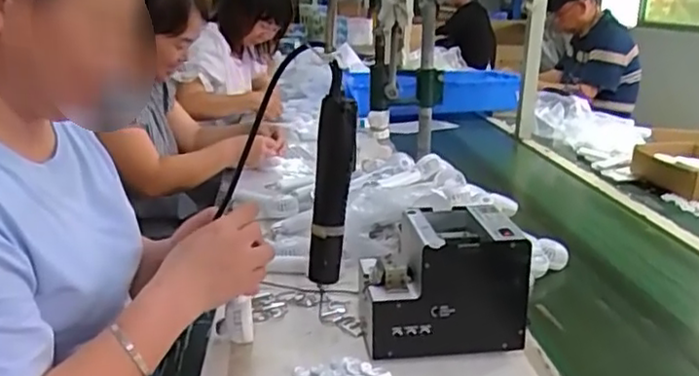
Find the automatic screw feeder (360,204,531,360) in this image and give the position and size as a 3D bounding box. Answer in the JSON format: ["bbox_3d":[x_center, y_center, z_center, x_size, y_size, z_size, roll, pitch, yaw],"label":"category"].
[{"bbox_3d":[0.110,0.115,0.809,0.178,0.155,0.129,1,16,-5],"label":"automatic screw feeder"}]

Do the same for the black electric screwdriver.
[{"bbox_3d":[-0.015,-0.009,0.690,0.040,0.219,0.037,7,17,16],"label":"black electric screwdriver"}]

